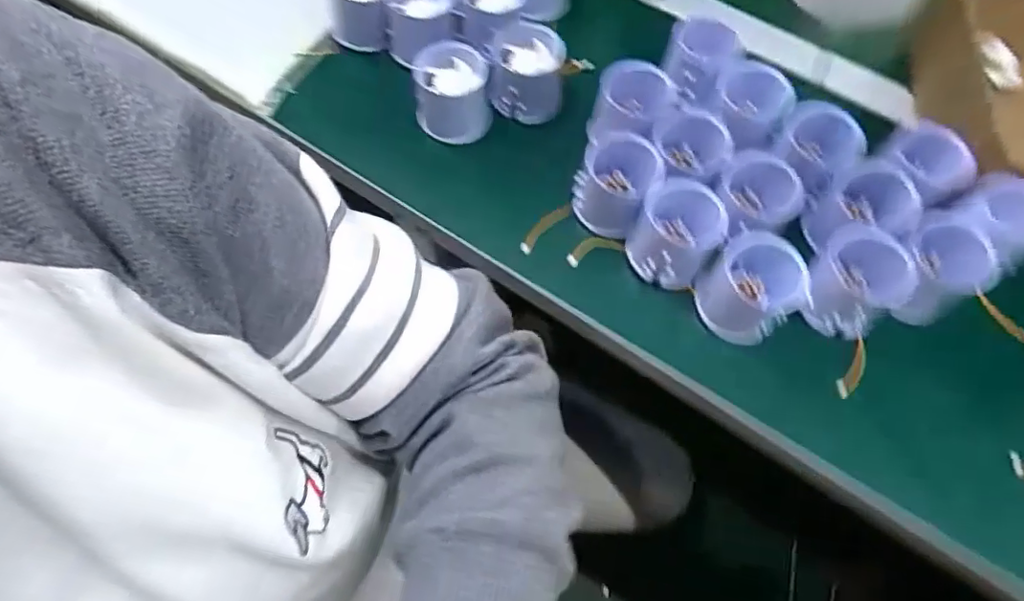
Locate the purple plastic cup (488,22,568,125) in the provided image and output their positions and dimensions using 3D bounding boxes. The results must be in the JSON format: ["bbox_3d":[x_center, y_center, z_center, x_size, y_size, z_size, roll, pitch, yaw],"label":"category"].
[{"bbox_3d":[0.013,-0.181,0.467,0.057,0.054,0.058,11,65,3],"label":"purple plastic cup"}]

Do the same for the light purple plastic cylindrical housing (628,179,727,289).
[{"bbox_3d":[0.114,-0.048,0.399,0.055,0.051,0.058,1,65,-2],"label":"light purple plastic cylindrical housing"}]

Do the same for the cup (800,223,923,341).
[{"bbox_3d":[0.229,-0.012,0.387,0.056,0.054,0.056,1,65,-2],"label":"cup"}]

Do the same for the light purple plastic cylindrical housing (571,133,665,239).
[{"bbox_3d":[0.074,-0.083,0.418,0.056,0.060,0.054,1,65,-2],"label":"light purple plastic cylindrical housing"}]

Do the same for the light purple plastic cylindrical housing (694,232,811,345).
[{"bbox_3d":[0.160,-0.008,0.386,0.058,0.045,0.059,1,65,-2],"label":"light purple plastic cylindrical housing"}]

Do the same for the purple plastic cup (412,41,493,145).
[{"bbox_3d":[-0.047,-0.162,0.455,0.059,0.050,0.057,1,65,-2],"label":"purple plastic cup"}]

